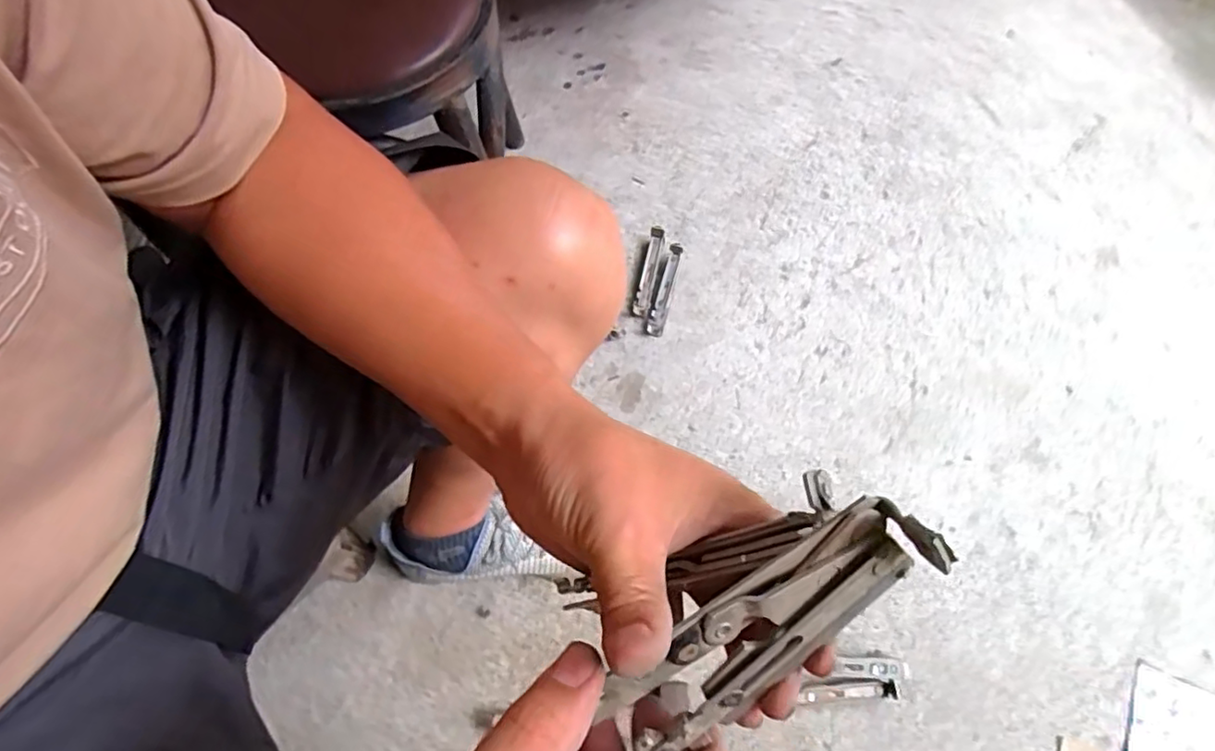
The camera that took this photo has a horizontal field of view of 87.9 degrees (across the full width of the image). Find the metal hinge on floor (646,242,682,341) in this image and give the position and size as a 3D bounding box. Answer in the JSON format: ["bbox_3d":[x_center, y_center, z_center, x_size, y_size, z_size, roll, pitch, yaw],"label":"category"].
[{"bbox_3d":[0.085,-0.125,0.914,0.025,0.015,0.151,15,67,7],"label":"metal hinge on floor"}]

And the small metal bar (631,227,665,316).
[{"bbox_3d":[0.063,-0.155,0.939,0.024,0.013,0.152,13,67,6],"label":"small metal bar"}]

